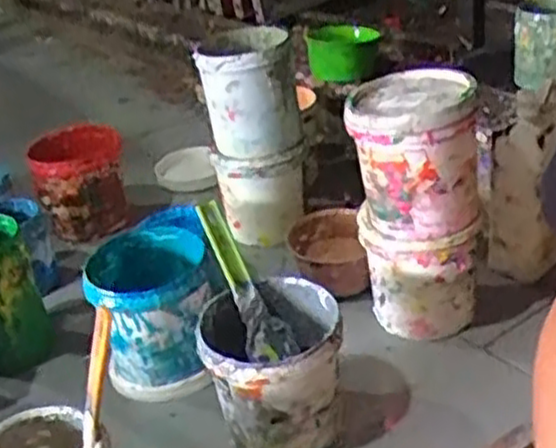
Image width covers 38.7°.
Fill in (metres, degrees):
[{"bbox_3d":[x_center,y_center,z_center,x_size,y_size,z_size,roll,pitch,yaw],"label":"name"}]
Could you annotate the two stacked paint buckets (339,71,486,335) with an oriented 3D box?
[{"bbox_3d":[0.140,-0.021,0.796,0.118,0.234,0.119,-6,30,3],"label":"two stacked paint buckets"}]

